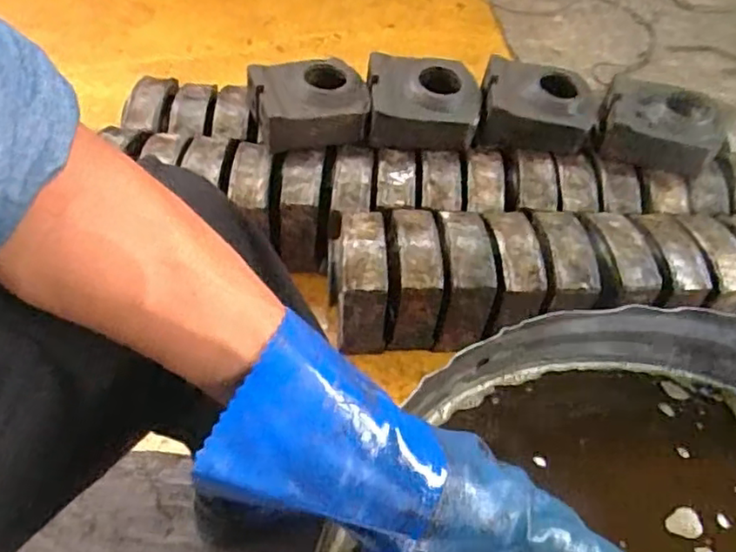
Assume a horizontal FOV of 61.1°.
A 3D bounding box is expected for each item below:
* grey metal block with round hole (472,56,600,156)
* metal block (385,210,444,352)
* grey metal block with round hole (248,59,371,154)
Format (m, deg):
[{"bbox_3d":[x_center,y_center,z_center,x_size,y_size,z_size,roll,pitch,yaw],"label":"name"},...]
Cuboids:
[{"bbox_3d":[0.293,-0.287,1.091,0.194,0.100,0.112,9,49,4],"label":"grey metal block with round hole"},{"bbox_3d":[0.070,0.001,0.975,0.067,0.154,0.173,0,49,-4],"label":"metal block"},{"bbox_3d":[-0.101,-0.294,1.061,0.194,0.090,0.142,-3,49,-6],"label":"grey metal block with round hole"}]

